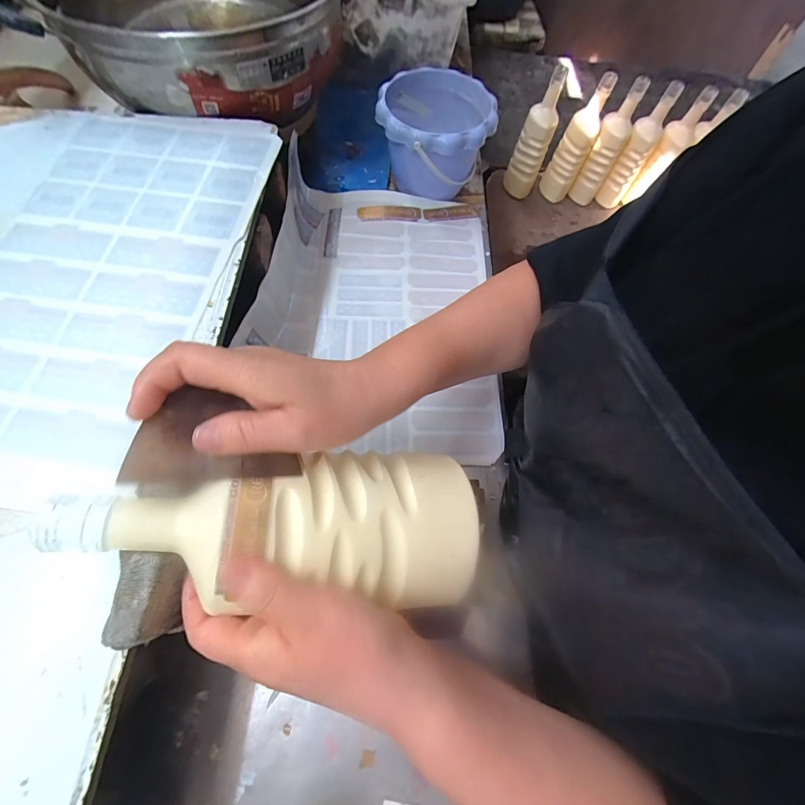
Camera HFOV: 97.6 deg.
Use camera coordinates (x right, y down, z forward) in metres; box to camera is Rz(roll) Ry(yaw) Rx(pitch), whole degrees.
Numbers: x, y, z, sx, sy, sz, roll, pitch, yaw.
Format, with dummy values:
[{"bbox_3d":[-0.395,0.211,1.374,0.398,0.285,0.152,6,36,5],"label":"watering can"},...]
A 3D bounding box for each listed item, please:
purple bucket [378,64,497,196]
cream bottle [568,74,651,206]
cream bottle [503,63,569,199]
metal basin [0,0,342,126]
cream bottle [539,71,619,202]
[{"bbox_3d":[0.047,-0.369,0.505,0.144,0.114,0.152,2,66,-5],"label":"purple bucket"},{"bbox_3d":[0.521,-0.647,0.904,0.078,0.257,0.093,33,67,8],"label":"cream bottle"},{"bbox_3d":[0.319,-0.629,0.846,0.078,0.243,0.068,23,66,4],"label":"cream bottle"},{"bbox_3d":[-0.236,-0.468,0.401,0.324,0.074,0.326,0,69,-1],"label":"metal basin"},{"bbox_3d":[0.441,-0.652,0.902,0.081,0.261,0.064,24,66,4],"label":"cream bottle"}]

